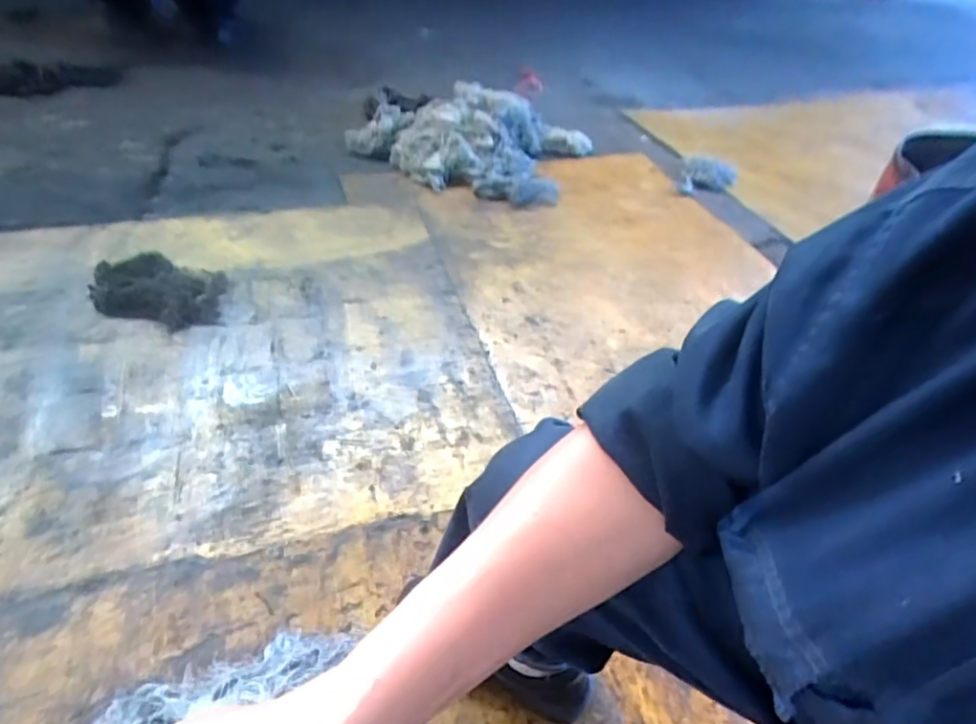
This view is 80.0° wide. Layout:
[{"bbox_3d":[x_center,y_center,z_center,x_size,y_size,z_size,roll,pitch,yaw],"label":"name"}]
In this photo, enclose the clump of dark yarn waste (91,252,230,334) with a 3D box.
[{"bbox_3d":[-0.694,-0.159,1.216,0.324,0.046,0.185,15,44,7],"label":"clump of dark yarn waste"}]

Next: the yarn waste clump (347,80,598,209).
[{"bbox_3d":[-0.066,-0.672,1.720,0.636,0.183,0.455,25,46,18],"label":"yarn waste clump"}]

